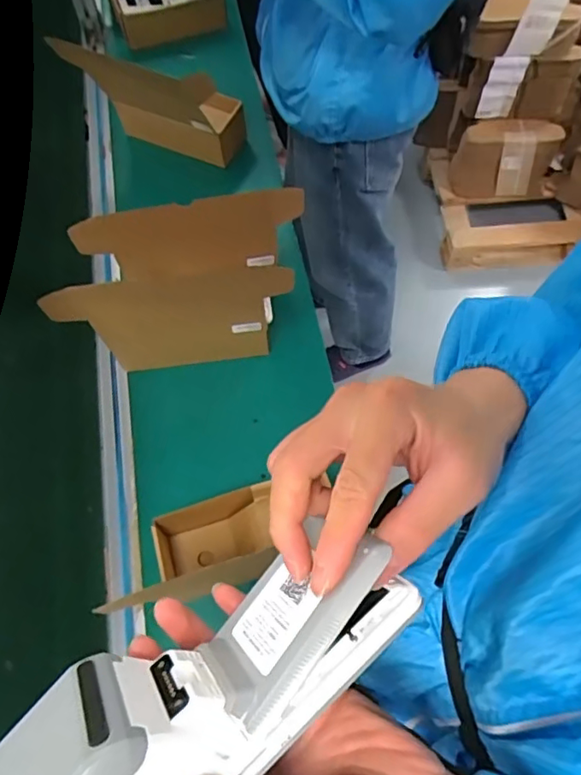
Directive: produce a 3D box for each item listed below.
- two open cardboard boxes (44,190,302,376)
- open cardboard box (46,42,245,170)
[{"bbox_3d":[-0.134,-0.128,0.734,0.306,0.194,0.126,-7,64,-3],"label":"two open cardboard boxes"},{"bbox_3d":[-0.224,-0.501,0.961,0.255,0.199,0.114,16,65,8],"label":"open cardboard box"}]

